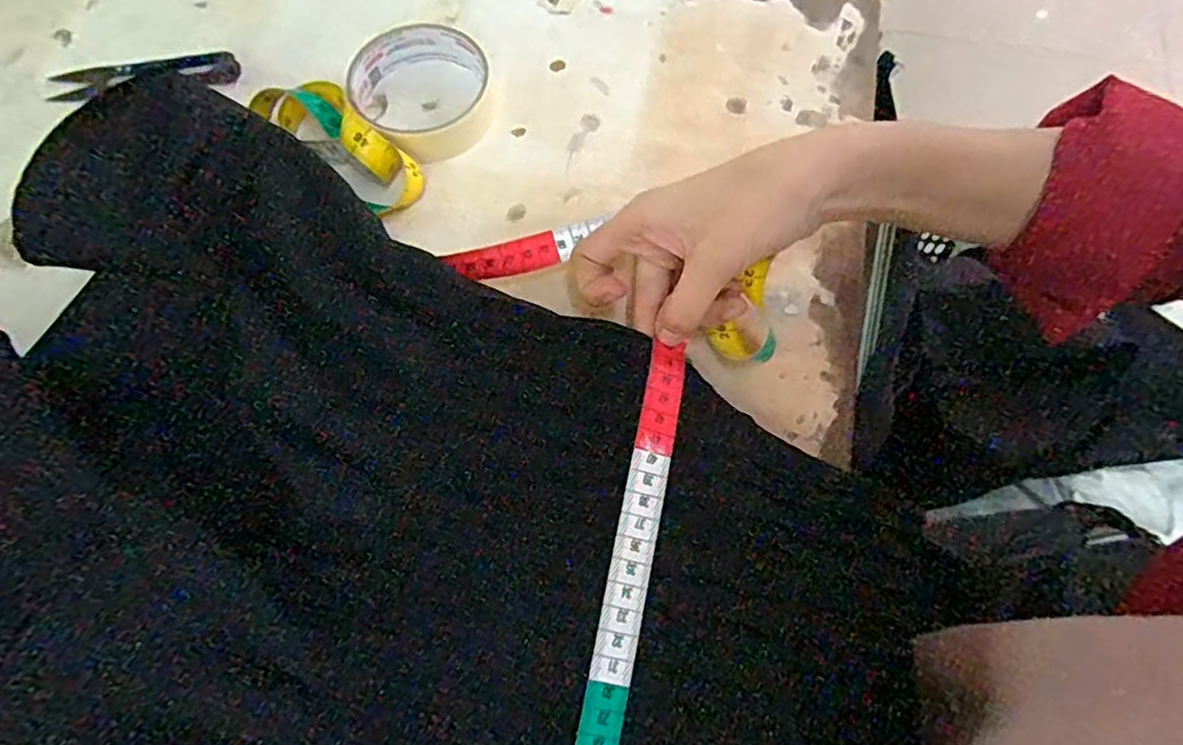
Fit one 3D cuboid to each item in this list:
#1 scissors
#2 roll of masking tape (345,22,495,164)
[{"bbox_3d":[-0.278,-0.186,0.411,0.116,0.010,0.024,-5,68,-1],"label":"scissors"},{"bbox_3d":[-0.100,-0.169,0.392,0.081,0.029,0.082,0,68,1],"label":"roll of masking tape"}]

